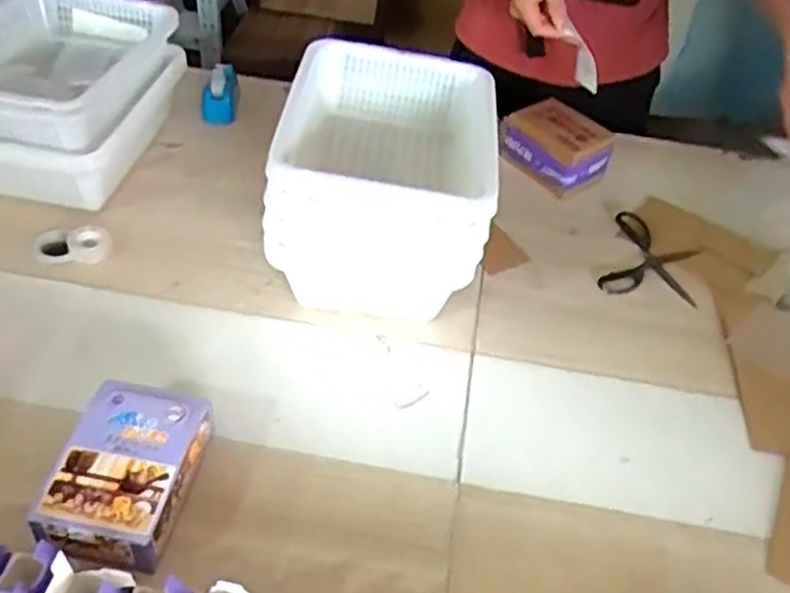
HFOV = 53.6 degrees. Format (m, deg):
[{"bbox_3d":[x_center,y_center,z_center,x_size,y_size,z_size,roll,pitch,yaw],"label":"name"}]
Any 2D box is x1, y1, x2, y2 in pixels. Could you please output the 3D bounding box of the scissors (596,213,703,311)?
[{"bbox_3d":[0.391,-0.054,1.183,0.136,0.016,0.186,18,45,12],"label":"scissors"}]

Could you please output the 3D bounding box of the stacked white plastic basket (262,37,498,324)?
[{"bbox_3d":[-0.015,-0.154,1.075,0.273,0.231,0.330,7,44,0],"label":"stacked white plastic basket"}]

